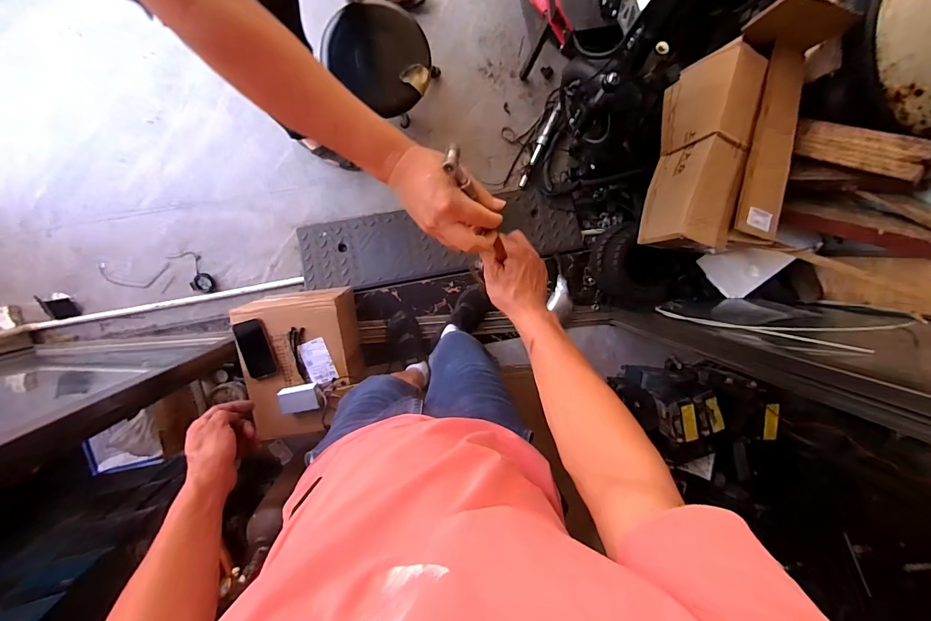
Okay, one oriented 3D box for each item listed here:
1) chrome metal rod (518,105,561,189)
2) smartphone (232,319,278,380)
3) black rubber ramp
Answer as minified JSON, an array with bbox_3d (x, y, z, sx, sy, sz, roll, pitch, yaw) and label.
[{"bbox_3d":[0.261,-0.580,1.422,0.032,0.037,0.304,24,95,-9],"label":"chrome metal rod"},{"bbox_3d":[-0.582,0.108,1.118,0.077,0.016,0.165,-18,99,-10],"label":"smartphone"},{"bbox_3d":[-0.080,-0.251,1.415,0.974,0.058,0.247,-10,99,-5],"label":"black rubber ramp"}]

